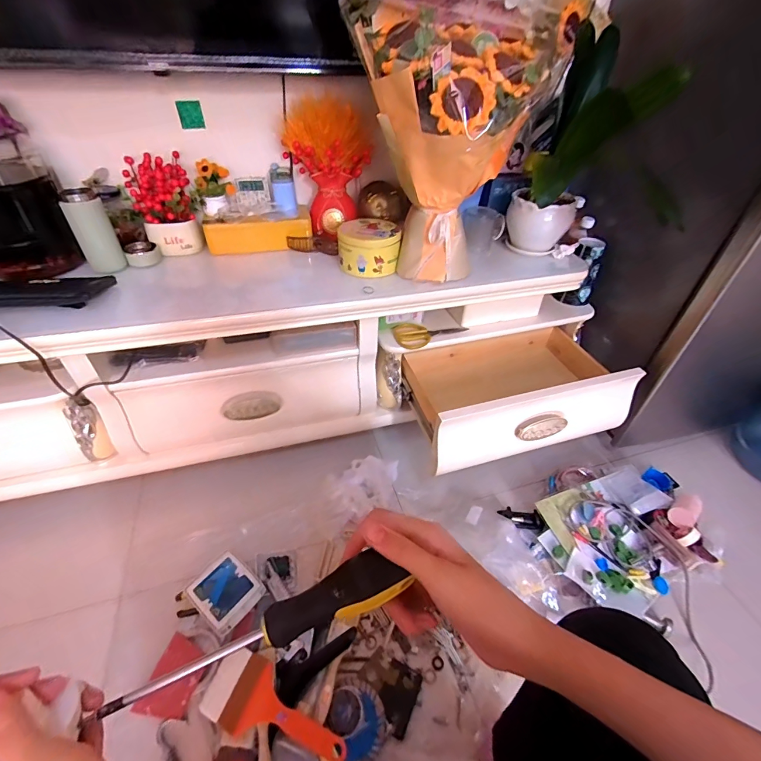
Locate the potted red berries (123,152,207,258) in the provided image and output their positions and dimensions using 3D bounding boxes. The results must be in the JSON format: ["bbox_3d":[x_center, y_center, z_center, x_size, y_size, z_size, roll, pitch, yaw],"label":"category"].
[{"bbox_3d":[-0.454,-0.364,0.788,0.117,0.172,0.086,-18,45,-21],"label":"potted red berries"}]

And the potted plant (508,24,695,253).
[{"bbox_3d":[0.347,-0.422,0.726,0.129,0.367,0.363,10,42,9],"label":"potted plant"}]

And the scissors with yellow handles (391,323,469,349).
[{"bbox_3d":[0.118,-0.112,0.875,0.175,0.020,0.083,-11,43,-15],"label":"scissors with yellow handles"}]

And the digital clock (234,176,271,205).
[{"bbox_3d":[-0.292,-0.429,0.847,0.074,0.060,0.020,-16,7,-18],"label":"digital clock"}]

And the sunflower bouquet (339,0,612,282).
[{"bbox_3d":[0.110,-0.403,0.665,0.257,0.400,0.209,18,44,17],"label":"sunflower bouquet"}]

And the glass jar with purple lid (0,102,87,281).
[{"bbox_3d":[-0.682,-0.341,0.670,0.161,0.264,0.151,-26,48,-28],"label":"glass jar with purple lid"}]

